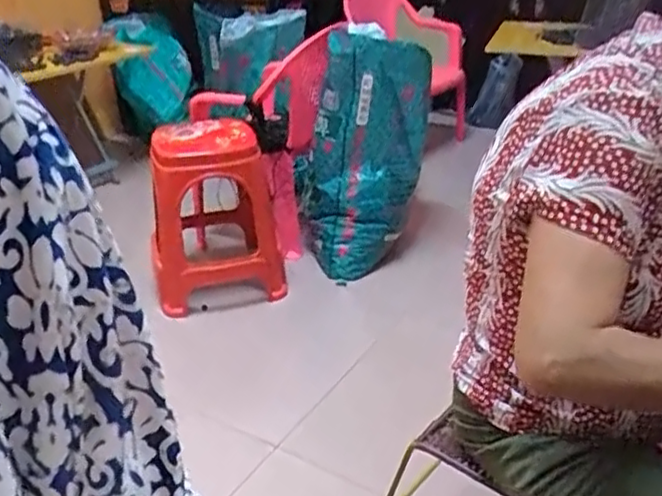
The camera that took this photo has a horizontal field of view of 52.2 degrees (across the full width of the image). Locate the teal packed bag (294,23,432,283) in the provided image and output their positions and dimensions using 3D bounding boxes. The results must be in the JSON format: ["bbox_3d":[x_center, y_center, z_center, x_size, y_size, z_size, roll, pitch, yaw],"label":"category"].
[{"bbox_3d":[0.082,-0.247,1.834,0.287,0.640,0.256,23,19,39],"label":"teal packed bag"}]

